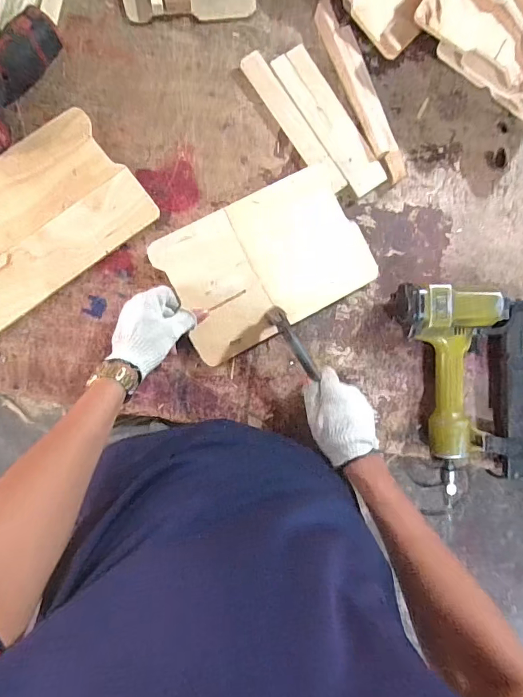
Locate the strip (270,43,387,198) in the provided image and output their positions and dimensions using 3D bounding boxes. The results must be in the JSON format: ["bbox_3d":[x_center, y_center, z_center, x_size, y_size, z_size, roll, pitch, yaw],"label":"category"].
[{"bbox_3d":[0.102,-0.335,0.620,0.056,0.013,0.227,-35,96,-7],"label":"strip"}]

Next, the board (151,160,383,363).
[{"bbox_3d":[0.009,-0.119,0.588,0.275,0.020,0.181,-28,95,-8],"label":"board"}]

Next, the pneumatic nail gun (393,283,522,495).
[{"bbox_3d":[0.308,0.056,0.628,0.228,0.074,0.287,1,91,-9],"label":"pneumatic nail gun"}]

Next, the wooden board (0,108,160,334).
[{"bbox_3d":[-0.306,-0.172,0.562,0.282,0.015,0.180,-39,97,-6],"label":"wooden board"}]

